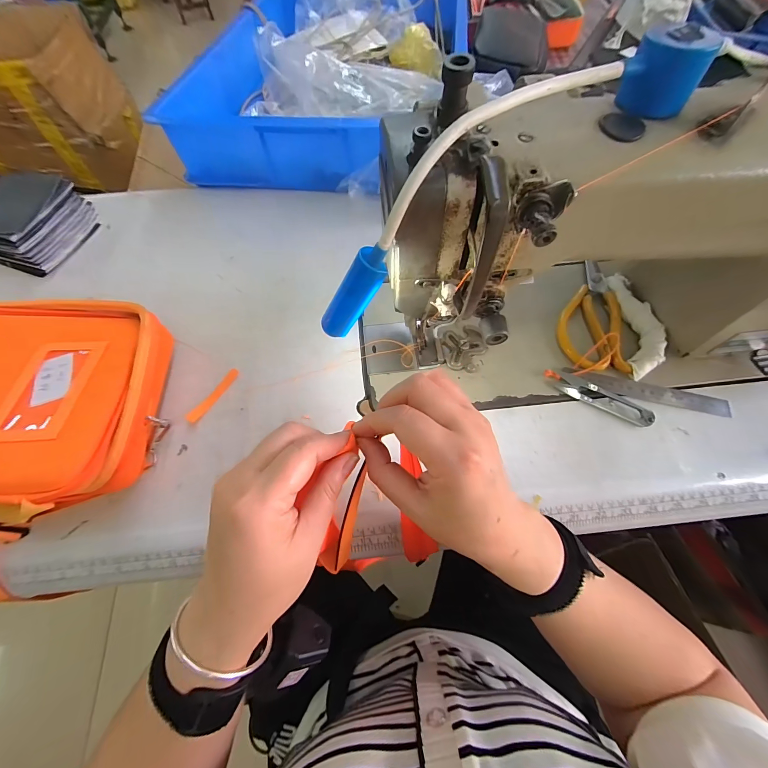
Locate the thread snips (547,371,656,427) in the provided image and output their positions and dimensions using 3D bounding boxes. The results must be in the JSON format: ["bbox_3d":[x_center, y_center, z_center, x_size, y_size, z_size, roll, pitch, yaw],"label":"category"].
[{"bbox_3d":[0.225,0.014,0.347,0.100,0.007,0.022,26,69,12],"label":"thread snips"}]

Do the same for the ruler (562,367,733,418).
[{"bbox_3d":[0.274,0.009,0.351,0.163,0.007,0.022,14,68,8],"label":"ruler"}]

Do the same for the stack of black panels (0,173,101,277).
[{"bbox_3d":[-0.460,-0.216,0.439,0.103,0.055,0.133,17,67,8],"label":"stack of black panels"}]

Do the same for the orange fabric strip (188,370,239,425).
[{"bbox_3d":[-0.182,0.012,0.360,0.013,0.004,0.070,32,64,4],"label":"orange fabric strip"}]

